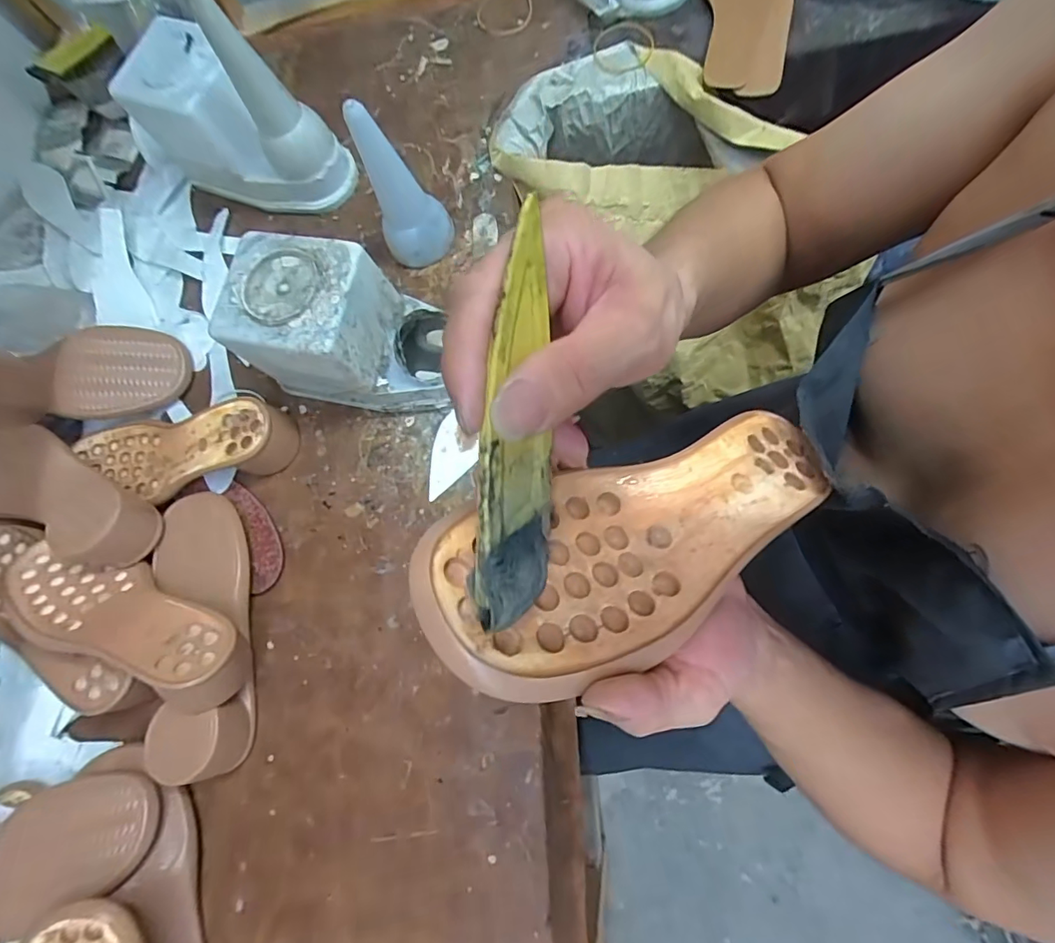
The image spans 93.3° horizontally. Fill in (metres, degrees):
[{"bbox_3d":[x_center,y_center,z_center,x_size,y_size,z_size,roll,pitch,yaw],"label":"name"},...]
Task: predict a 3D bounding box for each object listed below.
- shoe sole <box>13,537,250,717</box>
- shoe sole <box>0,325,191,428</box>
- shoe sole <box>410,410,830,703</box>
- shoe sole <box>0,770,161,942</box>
[{"bbox_3d":[-0.347,0.132,0.431,0.242,0.073,0.081,14,39,20],"label":"shoe sole"},{"bbox_3d":[-0.477,-0.093,0.503,0.238,0.041,0.088,-8,87,-15],"label":"shoe sole"},{"bbox_3d":[0.063,0.024,0.232,0.233,0.022,0.080,-22,75,-30],"label":"shoe sole"},{"bbox_3d":[-0.406,0.311,0.382,0.224,0.057,0.087,-25,75,2],"label":"shoe sole"}]

